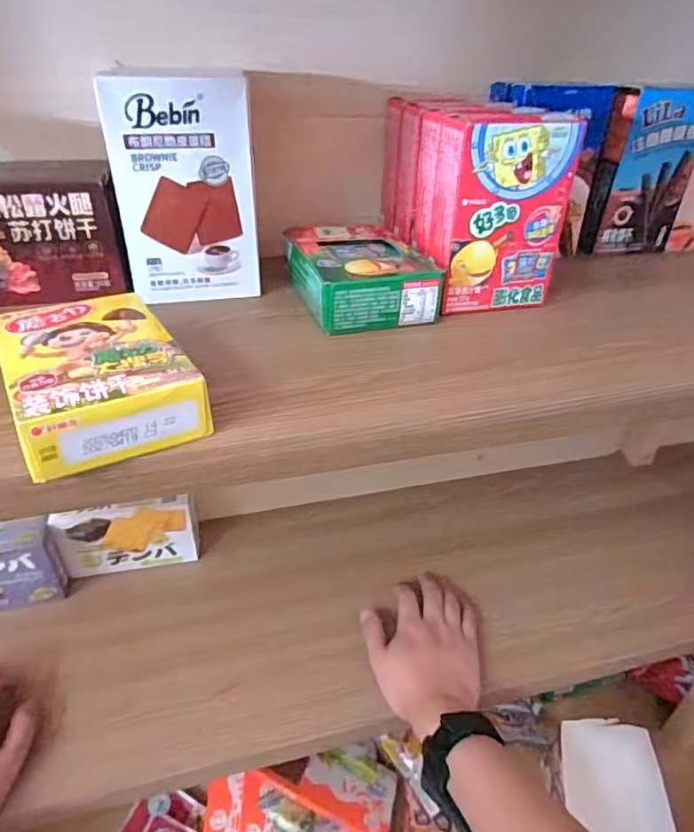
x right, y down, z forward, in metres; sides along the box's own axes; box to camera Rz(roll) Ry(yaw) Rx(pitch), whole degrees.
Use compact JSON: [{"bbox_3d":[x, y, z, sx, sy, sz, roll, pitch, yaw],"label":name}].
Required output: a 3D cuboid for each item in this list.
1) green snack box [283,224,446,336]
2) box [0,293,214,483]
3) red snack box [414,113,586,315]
[{"bbox_3d":[0.006,-0.116,0.440,0.099,0.041,0.129,-7,35,-14],"label":"green snack box"},{"bbox_3d":[-0.141,-0.025,0.305,0.084,0.036,0.128,-18,38,-27],"label":"box"},{"bbox_3d":[0.111,-0.162,0.427,0.093,0.133,0.075,-4,34,-10],"label":"red snack box"}]

